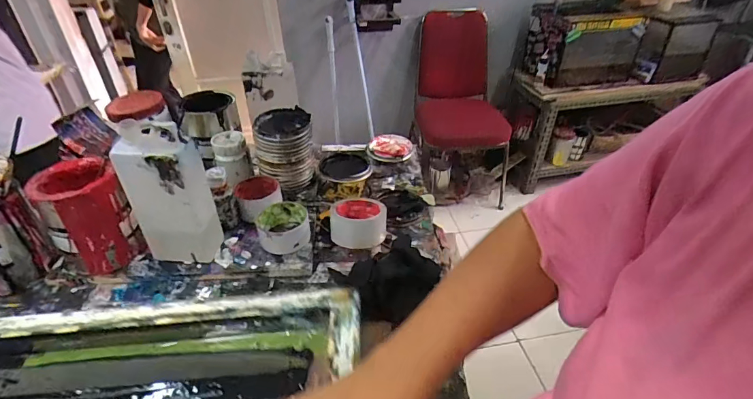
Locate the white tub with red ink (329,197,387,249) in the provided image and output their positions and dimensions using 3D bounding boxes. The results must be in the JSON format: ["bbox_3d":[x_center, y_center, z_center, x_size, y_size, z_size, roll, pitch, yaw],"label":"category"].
[{"bbox_3d":[-0.028,0.033,0.684,0.089,0.057,0.077,1,36,2],"label":"white tub with red ink"}]

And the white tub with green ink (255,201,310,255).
[{"bbox_3d":[-0.152,0.049,0.673,0.081,0.054,0.084,-1,36,0],"label":"white tub with green ink"}]

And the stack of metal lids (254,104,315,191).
[{"bbox_3d":[-0.171,-0.094,0.769,0.105,0.125,0.096,-4,36,-5],"label":"stack of metal lids"}]

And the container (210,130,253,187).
[{"bbox_3d":[-0.271,-0.077,0.770,0.060,0.080,0.073,-14,38,-17],"label":"container"}]

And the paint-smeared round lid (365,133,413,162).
[{"bbox_3d":[0.029,-0.115,0.922,0.099,0.014,0.086,9,52,6],"label":"paint-smeared round lid"}]

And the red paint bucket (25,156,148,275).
[{"bbox_3d":[-0.426,0.029,0.610,0.095,0.142,0.104,-1,36,0],"label":"red paint bucket"}]

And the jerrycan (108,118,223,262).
[{"bbox_3d":[-0.295,-0.007,0.591,0.104,0.212,0.057,0,36,1],"label":"jerrycan"}]

